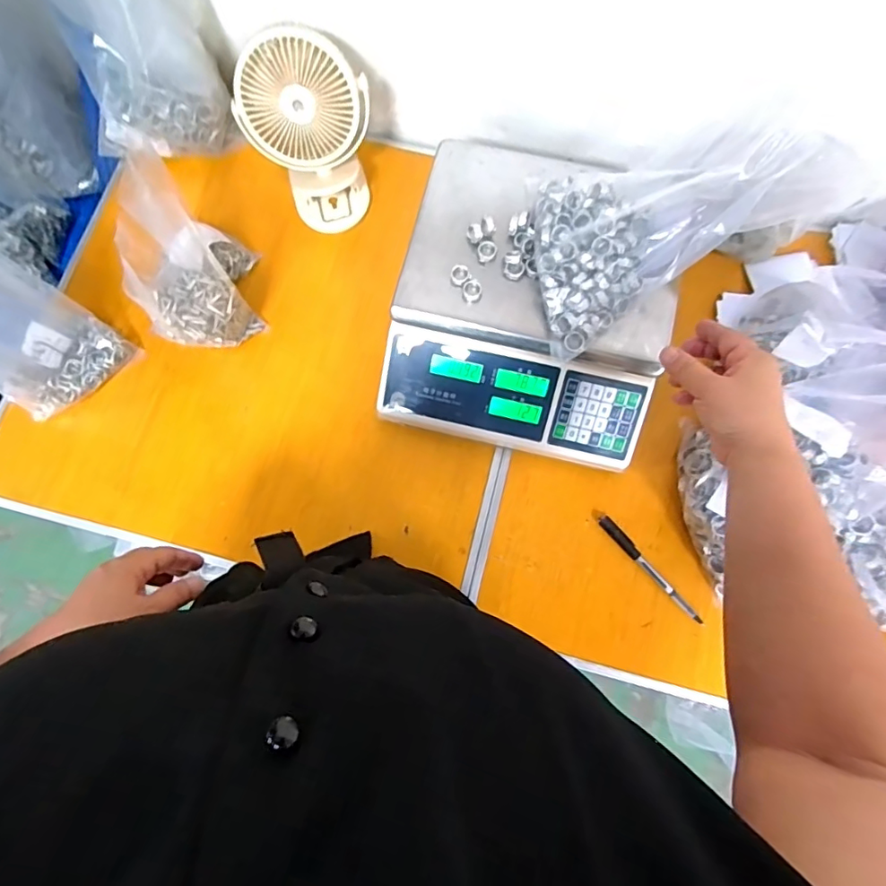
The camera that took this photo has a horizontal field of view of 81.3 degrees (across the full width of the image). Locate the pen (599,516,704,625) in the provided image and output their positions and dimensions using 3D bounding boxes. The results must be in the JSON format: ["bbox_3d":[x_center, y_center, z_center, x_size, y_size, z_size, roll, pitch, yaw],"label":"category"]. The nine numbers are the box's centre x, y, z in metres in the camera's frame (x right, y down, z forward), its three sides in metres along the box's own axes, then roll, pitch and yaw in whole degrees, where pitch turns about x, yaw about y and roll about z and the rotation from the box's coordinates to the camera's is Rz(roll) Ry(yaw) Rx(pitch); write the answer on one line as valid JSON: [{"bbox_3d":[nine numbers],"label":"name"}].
[{"bbox_3d":[0.230,0.138,0.572,0.014,0.013,0.145,-40,79,-9],"label":"pen"}]

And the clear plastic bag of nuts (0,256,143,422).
[{"bbox_3d":[-0.476,-0.121,0.571,0.142,0.156,0.133,33,79,8],"label":"clear plastic bag of nuts"}]

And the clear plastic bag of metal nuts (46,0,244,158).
[{"bbox_3d":[-0.361,-0.469,0.610,0.165,0.250,0.151,14,77,4],"label":"clear plastic bag of metal nuts"}]

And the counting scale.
[{"bbox_3d":[0.099,-0.156,0.586,0.283,0.128,0.314,13,77,4],"label":"counting scale"}]

